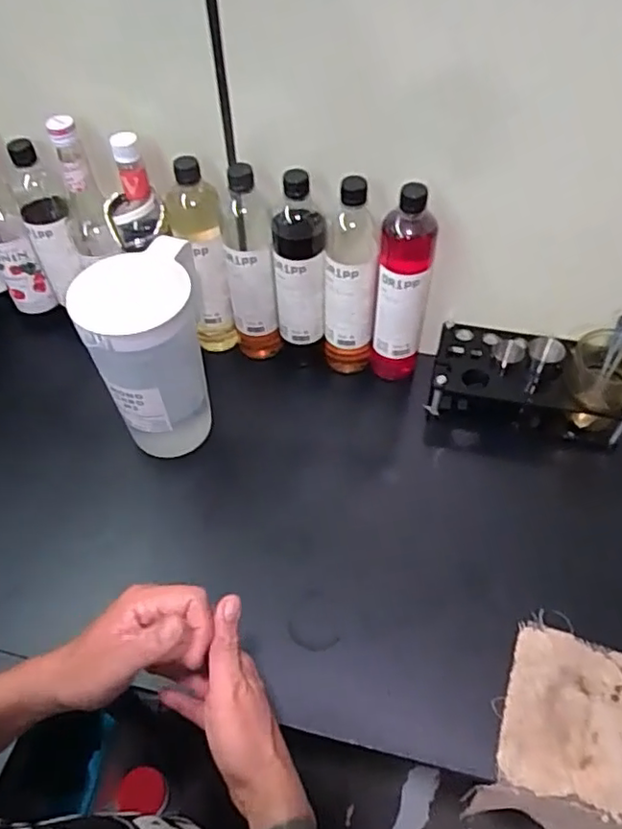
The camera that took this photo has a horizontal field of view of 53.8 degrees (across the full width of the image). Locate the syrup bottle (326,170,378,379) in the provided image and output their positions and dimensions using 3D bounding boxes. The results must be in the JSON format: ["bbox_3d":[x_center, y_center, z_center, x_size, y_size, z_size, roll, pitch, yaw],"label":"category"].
[{"bbox_3d":[0.052,-0.168,0.799,0.061,0.291,0.067,4,52,4],"label":"syrup bottle"}]

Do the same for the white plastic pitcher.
[{"bbox_3d":[-0.186,-0.061,0.731,0.119,0.249,0.143,-8,52,-5],"label":"white plastic pitcher"}]

